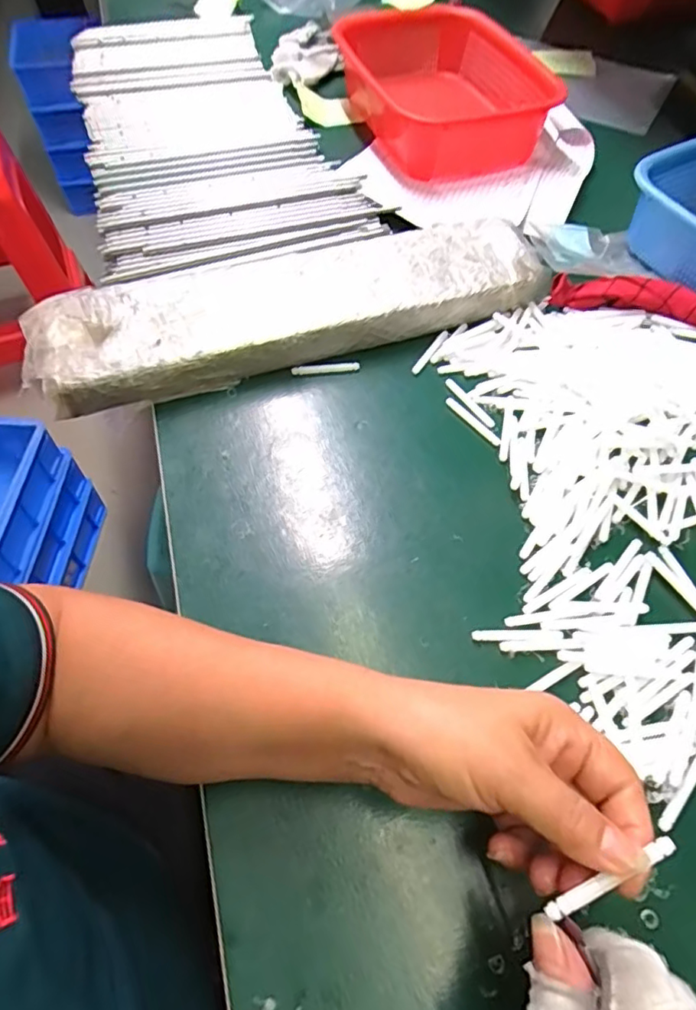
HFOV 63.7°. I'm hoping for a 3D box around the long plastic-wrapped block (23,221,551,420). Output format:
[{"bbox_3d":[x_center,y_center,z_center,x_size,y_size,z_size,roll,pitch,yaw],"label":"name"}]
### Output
[{"bbox_3d":[-0.044,-0.182,0.504,0.448,0.054,0.111,-18,60,-10],"label":"long plastic-wrapped block"}]

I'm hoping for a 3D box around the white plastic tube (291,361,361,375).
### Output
[{"bbox_3d":[-0.019,-0.120,0.493,0.061,0.004,0.007,-7,102,-8],"label":"white plastic tube"}]

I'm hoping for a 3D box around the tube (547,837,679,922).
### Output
[{"bbox_3d":[0.108,0.154,0.230,0.059,0.004,0.006,-28,61,-2],"label":"tube"}]

